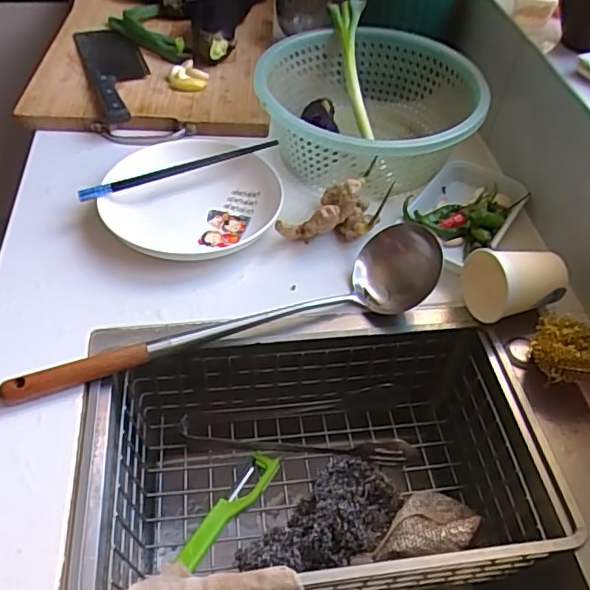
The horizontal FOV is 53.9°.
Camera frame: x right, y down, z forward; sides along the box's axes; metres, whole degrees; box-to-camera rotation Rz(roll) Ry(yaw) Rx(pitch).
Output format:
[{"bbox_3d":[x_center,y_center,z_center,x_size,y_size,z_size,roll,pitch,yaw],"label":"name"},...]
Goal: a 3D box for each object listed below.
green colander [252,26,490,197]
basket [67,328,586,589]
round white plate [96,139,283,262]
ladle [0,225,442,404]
[{"bbox_3d":[0.096,-0.231,0.726,0.264,0.095,0.268,2,47,-2],"label":"green colander"},{"bbox_3d":[0.018,0.153,0.521,0.381,0.114,0.227,-4,47,-9],"label":"basket"},{"bbox_3d":[-0.115,-0.117,0.658,0.192,0.028,0.193,2,47,-2],"label":"round white plate"},{"bbox_3d":[-0.048,0.025,0.518,0.405,0.059,0.087,-19,51,-20],"label":"ladle"}]

